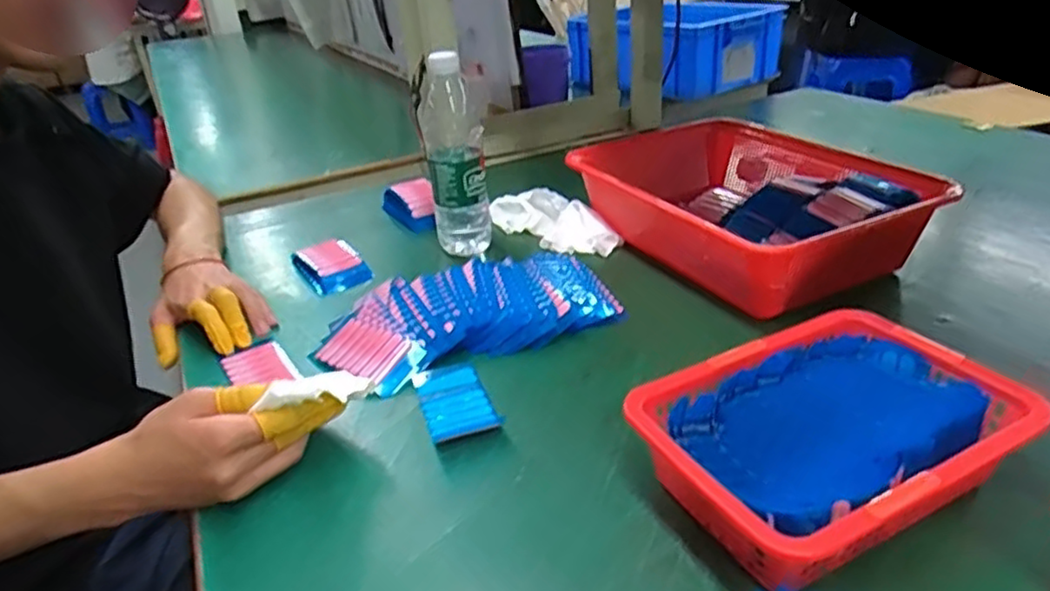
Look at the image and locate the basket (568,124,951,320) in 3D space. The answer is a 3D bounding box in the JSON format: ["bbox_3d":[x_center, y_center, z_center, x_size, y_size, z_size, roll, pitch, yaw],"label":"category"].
[{"bbox_3d":[0.251,-0.108,0.775,0.275,0.096,0.368,-16,31,-23],"label":"basket"}]

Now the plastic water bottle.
[{"bbox_3d":[-0.083,-0.155,0.785,0.072,0.223,0.064,-6,28,-6],"label":"plastic water bottle"}]

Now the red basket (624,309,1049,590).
[{"bbox_3d":[0.192,0.097,0.438,0.229,0.067,0.158,-16,31,-24],"label":"red basket"}]

